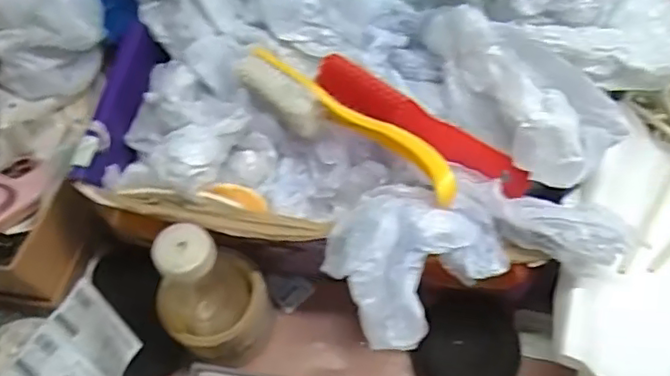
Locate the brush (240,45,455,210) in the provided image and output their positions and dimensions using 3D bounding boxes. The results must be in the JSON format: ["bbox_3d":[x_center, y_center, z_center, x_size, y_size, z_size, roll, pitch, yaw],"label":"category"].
[{"bbox_3d":[0.007,-0.050,0.488,0.211,0.056,0.034,35,69,19],"label":"brush"}]

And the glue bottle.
[{"bbox_3d":[-0.100,0.087,0.505,0.086,0.176,0.079,-29,64,-12],"label":"glue bottle"}]

